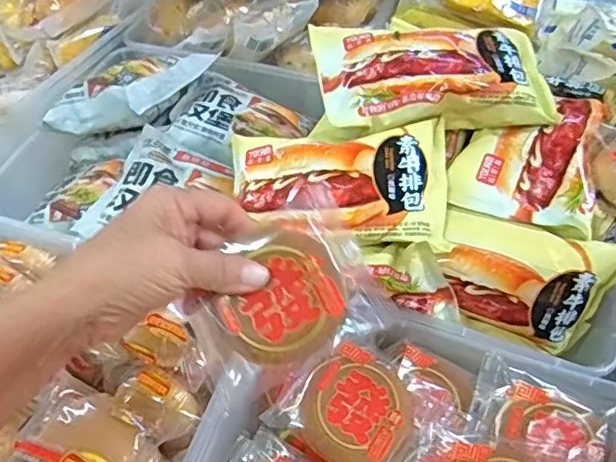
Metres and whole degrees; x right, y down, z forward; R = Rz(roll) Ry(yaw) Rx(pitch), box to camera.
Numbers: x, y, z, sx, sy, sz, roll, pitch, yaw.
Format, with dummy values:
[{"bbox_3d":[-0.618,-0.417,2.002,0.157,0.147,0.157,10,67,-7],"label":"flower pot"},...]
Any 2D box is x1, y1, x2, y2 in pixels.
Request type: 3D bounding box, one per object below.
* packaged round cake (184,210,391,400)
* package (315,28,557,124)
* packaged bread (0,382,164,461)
[{"bbox_3d":[-0.015,0.038,0.317,0.097,0.017,0.078,-32,86,0],"label":"packaged round cake"},{"bbox_3d":[0.096,-0.121,0.450,0.181,0.052,0.091,-3,51,1],"label":"package"},{"bbox_3d":[-0.134,0.141,0.351,0.080,0.047,0.058,16,54,16],"label":"packaged bread"}]

